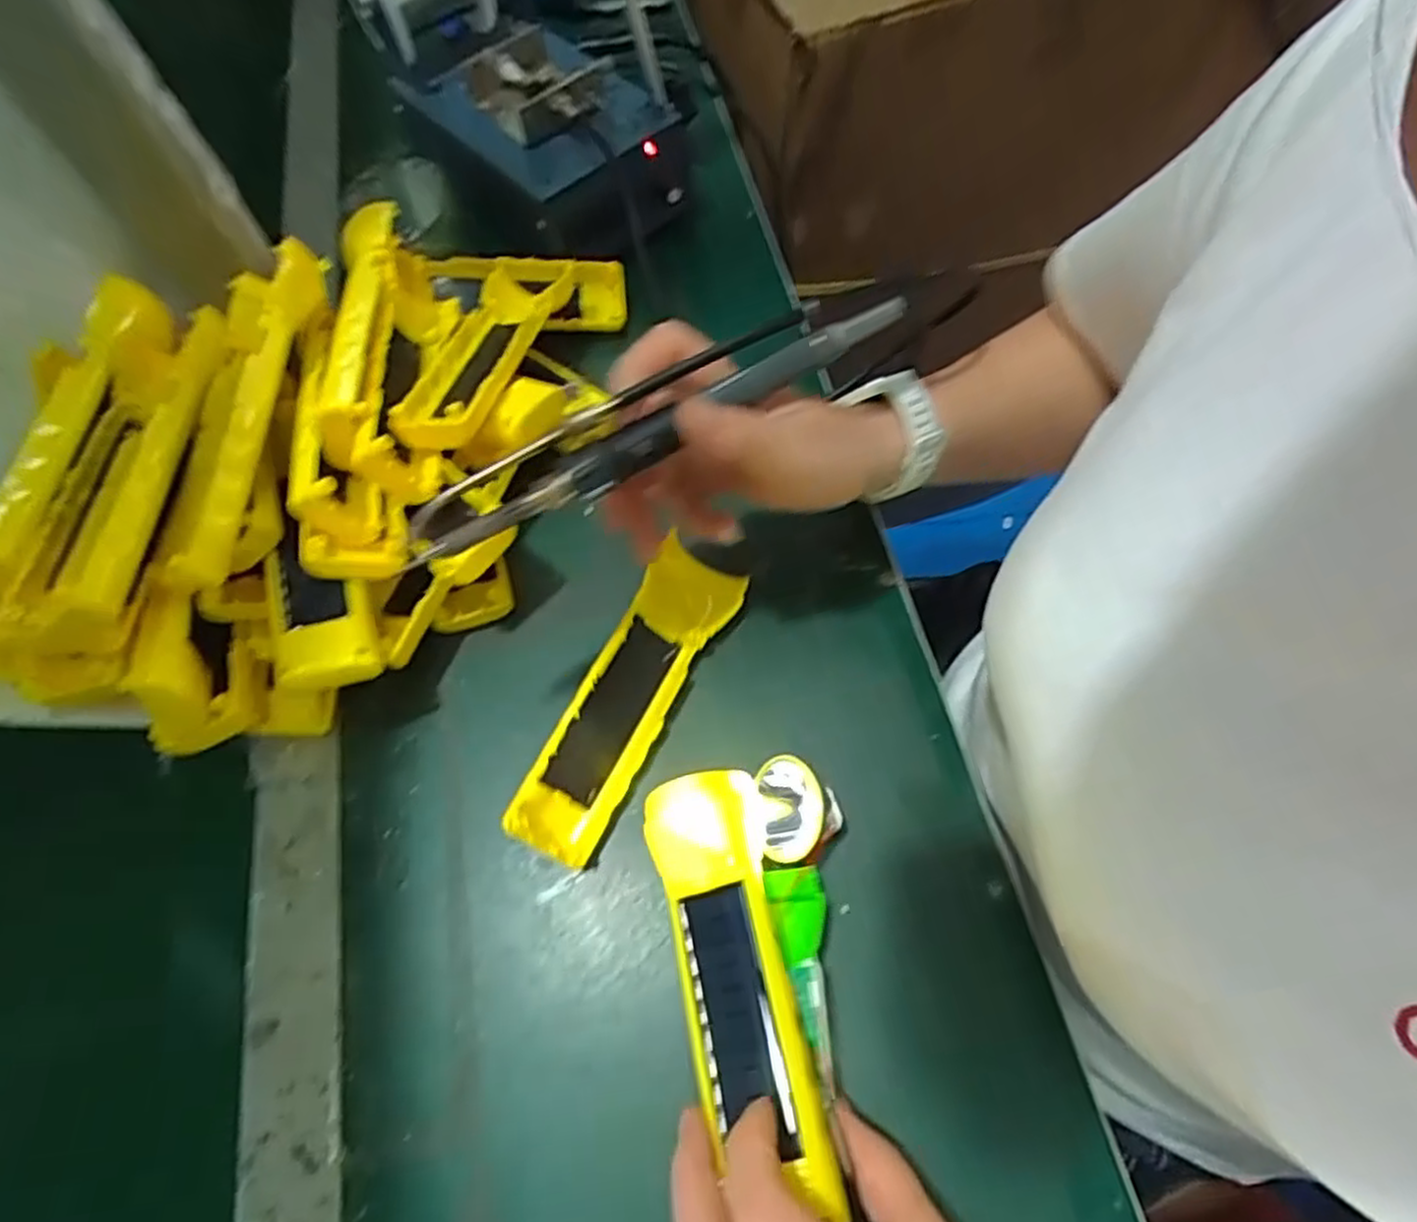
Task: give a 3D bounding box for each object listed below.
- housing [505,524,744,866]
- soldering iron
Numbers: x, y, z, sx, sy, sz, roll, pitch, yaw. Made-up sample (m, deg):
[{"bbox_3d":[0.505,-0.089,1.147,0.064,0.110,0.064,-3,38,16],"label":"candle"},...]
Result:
[{"bbox_3d":[-0.038,0.041,0.368,0.040,0.030,0.158,26,69,14],"label":"housing"},{"bbox_3d":[-0.018,-0.073,0.285,0.203,0.023,0.018,-29,67,-6],"label":"soldering iron"}]

